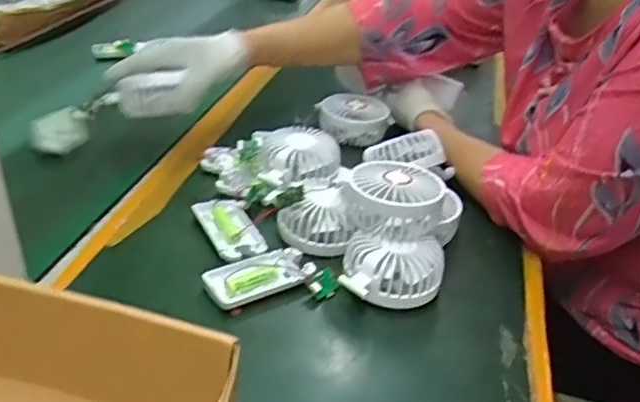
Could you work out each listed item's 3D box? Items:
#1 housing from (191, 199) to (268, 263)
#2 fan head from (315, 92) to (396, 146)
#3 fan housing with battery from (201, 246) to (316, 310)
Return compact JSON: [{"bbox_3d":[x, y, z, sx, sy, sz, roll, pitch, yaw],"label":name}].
[{"bbox_3d":[-0.087,0.027,0.605,0.049,0.018,0.087,-12,35,-28],"label":"housing"},{"bbox_3d":[0.041,-0.109,0.808,0.075,0.044,0.079,-19,39,-37],"label":"fan head"},{"bbox_3d":[-0.053,0.071,0.552,0.095,0.023,0.046,-12,35,-29],"label":"fan housing with battery"}]

